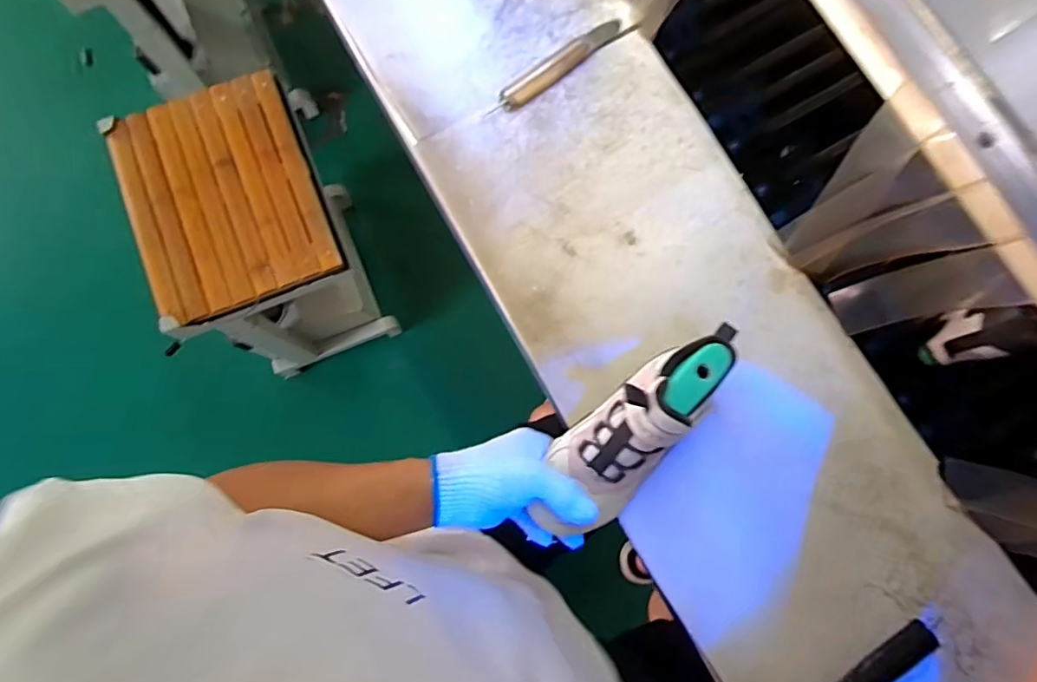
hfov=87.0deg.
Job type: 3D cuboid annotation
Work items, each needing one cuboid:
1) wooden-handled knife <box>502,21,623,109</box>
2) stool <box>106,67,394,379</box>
[{"bbox_3d":[0.050,-0.314,0.609,0.168,0.017,0.032,-37,82,-6],"label":"wooden-handled knife"},{"bbox_3d":[-0.466,-0.192,1.072,0.277,0.464,0.378,-21,81,-4],"label":"stool"}]

